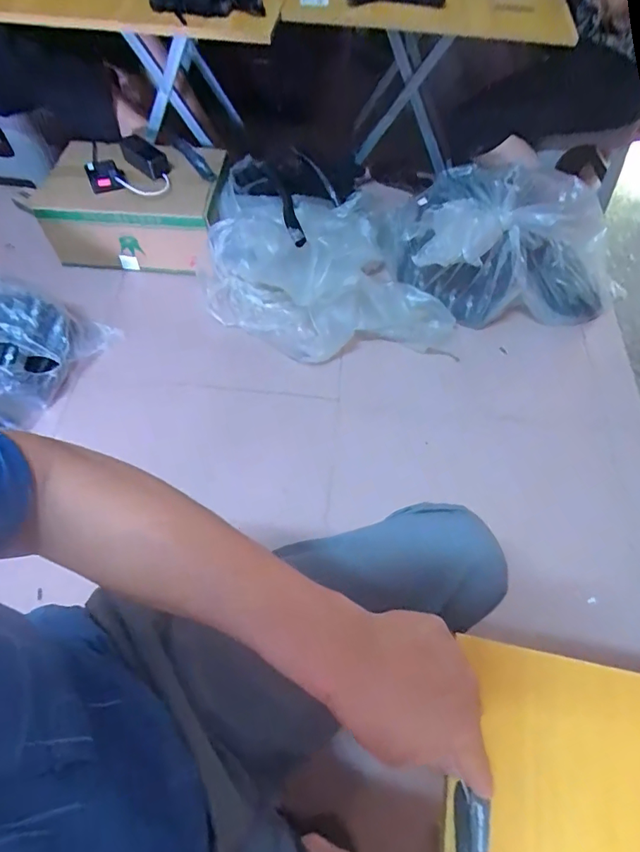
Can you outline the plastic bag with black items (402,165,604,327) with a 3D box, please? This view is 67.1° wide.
[{"bbox_3d":[0.445,-0.457,1.173,0.498,0.269,0.362,-6,60,-6],"label":"plastic bag with black items"}]

